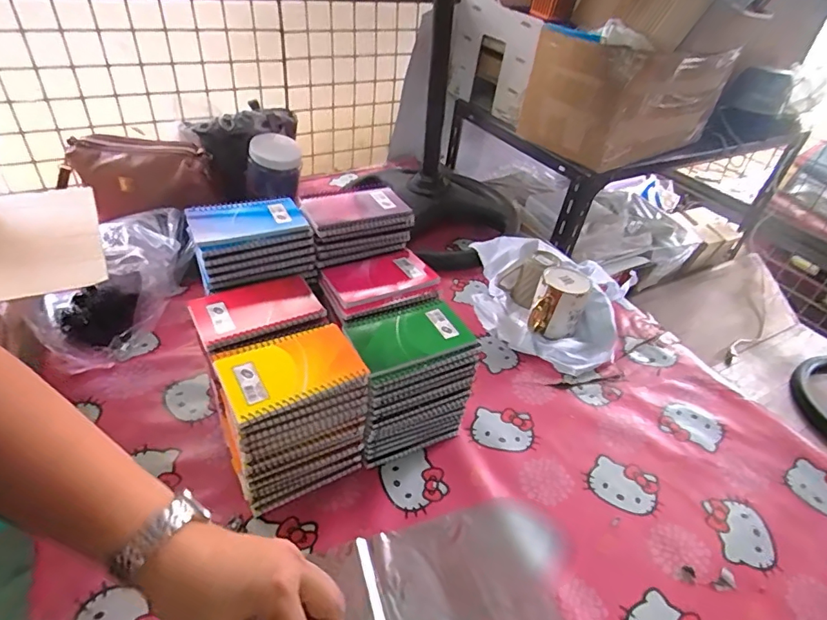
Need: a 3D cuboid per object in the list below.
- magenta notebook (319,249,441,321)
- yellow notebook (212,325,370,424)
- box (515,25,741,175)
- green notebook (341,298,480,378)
[{"bbox_3d":[-0.043,-0.036,0.633,0.139,0.015,0.101,-16,44,-25],"label":"magenta notebook"},{"bbox_3d":[-0.122,0.058,0.491,0.130,0.009,0.083,-18,44,-27],"label":"yellow notebook"},{"bbox_3d":[0.455,-0.478,1.073,0.439,0.215,0.270,-24,47,-32],"label":"box"},{"bbox_3d":[-0.007,0.025,0.557,0.128,0.012,0.099,-12,42,-21],"label":"green notebook"}]

